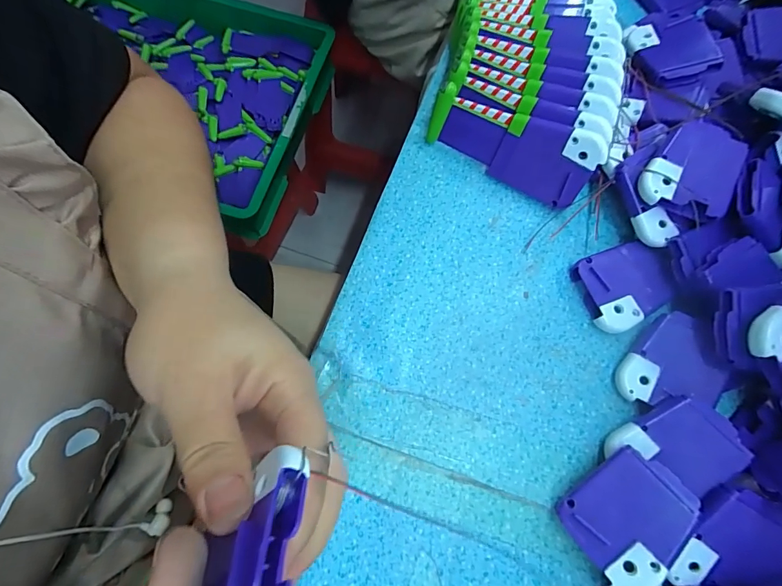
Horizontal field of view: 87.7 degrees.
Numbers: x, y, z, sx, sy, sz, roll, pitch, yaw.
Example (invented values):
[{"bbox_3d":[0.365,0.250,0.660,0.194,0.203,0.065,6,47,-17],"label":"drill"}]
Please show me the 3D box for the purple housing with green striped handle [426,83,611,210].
[{"bbox_3d":[0.085,-0.107,0.289,0.117,0.052,0.018,31,47,13],"label":"purple housing with green striped handle"}]

